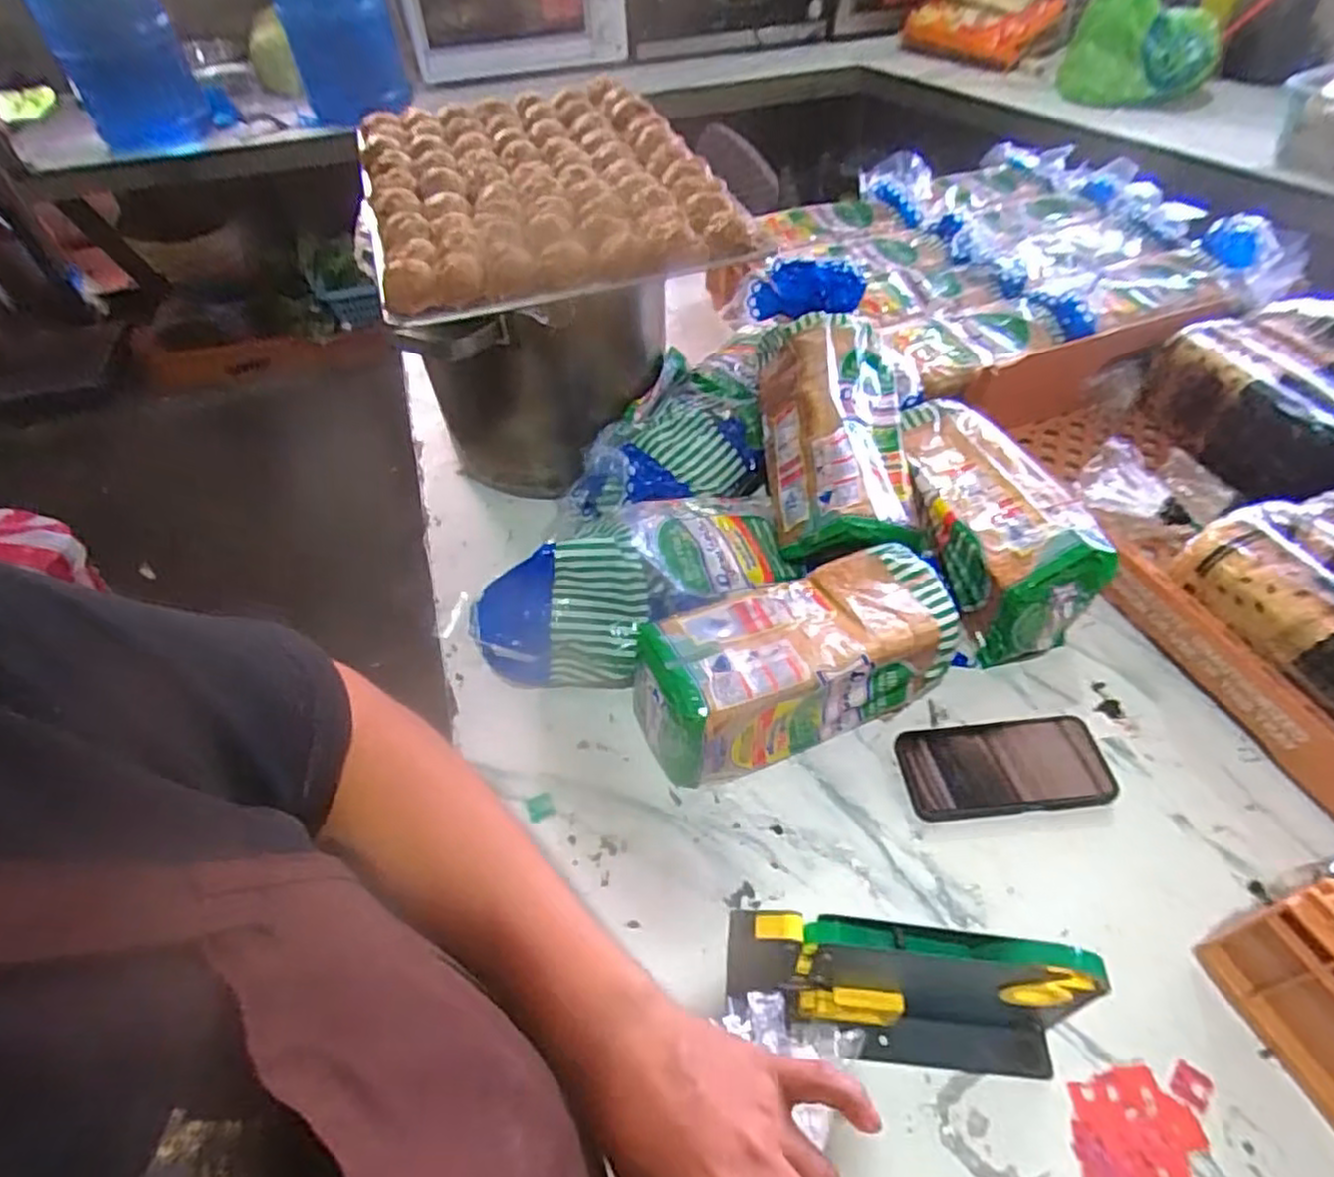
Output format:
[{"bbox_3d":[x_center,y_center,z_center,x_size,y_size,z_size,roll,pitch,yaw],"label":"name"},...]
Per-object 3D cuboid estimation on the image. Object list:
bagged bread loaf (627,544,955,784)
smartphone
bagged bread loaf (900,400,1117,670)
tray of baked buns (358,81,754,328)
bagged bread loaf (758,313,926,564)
[{"bbox_3d":[0.114,0.067,0.642,0.271,0.114,0.119,-20,52,-13],"label":"bagged bread loaf"},{"bbox_3d":[0.283,0.150,0.619,0.164,0.009,0.078,-8,55,2],"label":"smartphone"},{"bbox_3d":[0.307,-0.068,0.735,0.136,0.109,0.270,-9,50,-4],"label":"bagged bread loaf"},{"bbox_3d":[-0.129,-0.395,0.706,0.308,0.038,0.426,-16,51,-10],"label":"tray of baked buns"},{"bbox_3d":[0.168,-0.149,0.773,0.102,0.133,0.267,14,62,-37],"label":"bagged bread loaf"}]

